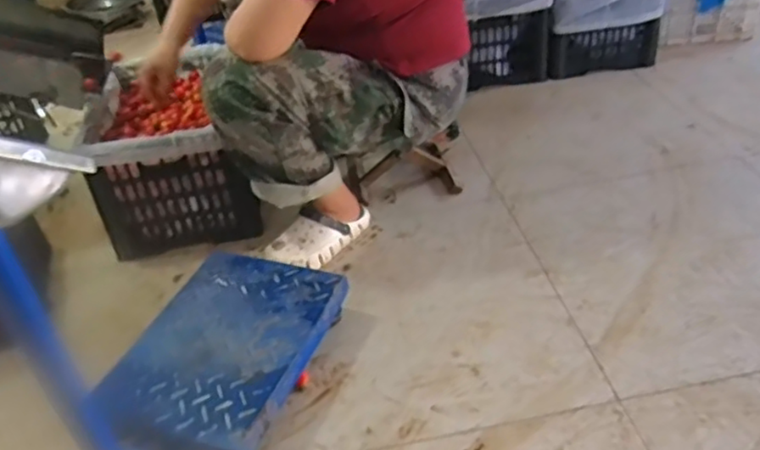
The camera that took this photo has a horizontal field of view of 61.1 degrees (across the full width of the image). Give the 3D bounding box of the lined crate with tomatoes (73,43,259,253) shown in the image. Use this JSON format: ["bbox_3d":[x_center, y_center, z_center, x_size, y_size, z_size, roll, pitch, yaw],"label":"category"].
[{"bbox_3d":[-0.505,-0.182,1.529,0.318,0.268,0.482,-16,39,-11],"label":"lined crate with tomatoes"}]

